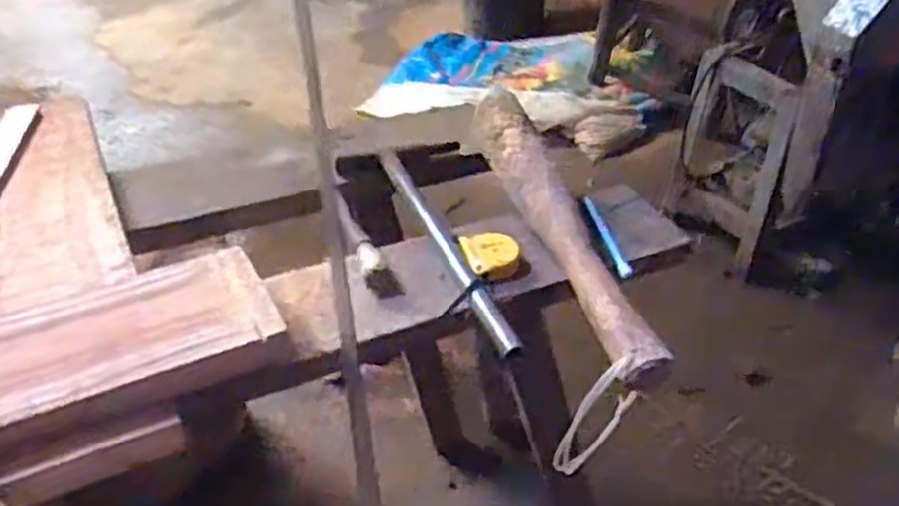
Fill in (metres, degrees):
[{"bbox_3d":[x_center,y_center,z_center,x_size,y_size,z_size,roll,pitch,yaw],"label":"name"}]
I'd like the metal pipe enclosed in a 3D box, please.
[{"bbox_3d":[-0.011,-0.020,0.810,0.022,0.021,0.400,-14,39,-14],"label":"metal pipe"}]

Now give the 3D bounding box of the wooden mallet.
[{"bbox_3d":[0.110,-0.046,0.793,0.061,0.057,0.467,-12,39,-12],"label":"wooden mallet"}]

